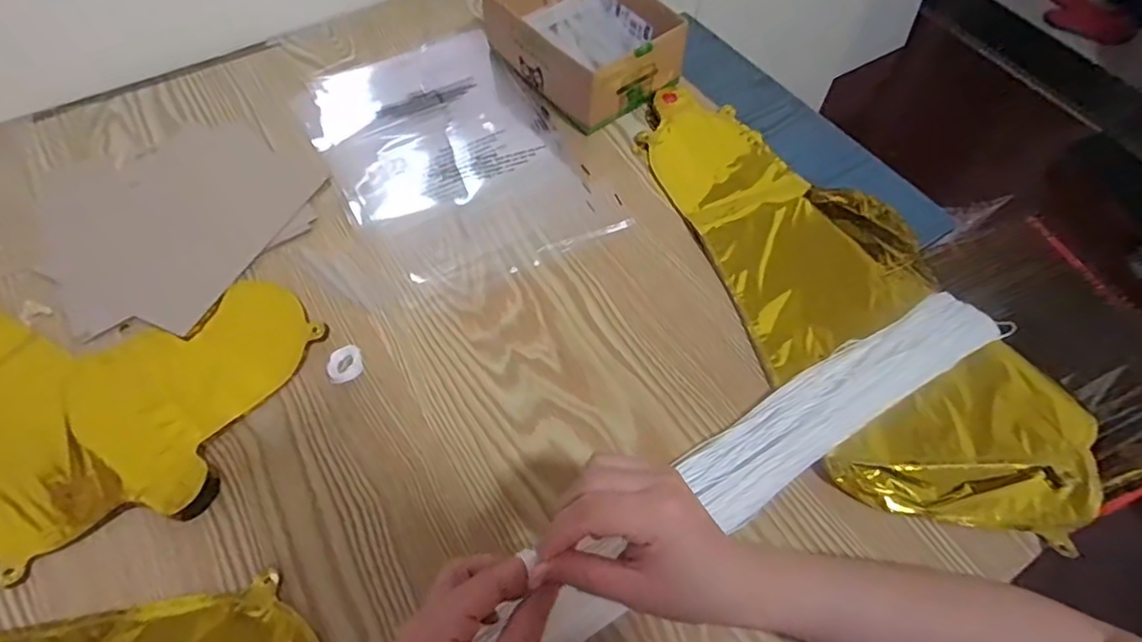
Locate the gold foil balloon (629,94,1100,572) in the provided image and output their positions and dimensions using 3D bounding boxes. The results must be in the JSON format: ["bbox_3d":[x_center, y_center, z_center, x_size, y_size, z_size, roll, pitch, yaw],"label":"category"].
[{"bbox_3d":[0.218,-0.043,0.481,0.195,0.015,0.451,-20,62,-12],"label":"gold foil balloon"}]

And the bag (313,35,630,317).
[{"bbox_3d":[-0.115,-0.165,0.556,0.209,0.007,0.304,-25,63,-14],"label":"bag"}]

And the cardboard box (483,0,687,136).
[{"bbox_3d":[0.011,-0.285,0.590,0.125,0.069,0.186,-32,65,-17],"label":"cardboard box"}]

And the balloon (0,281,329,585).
[{"bbox_3d":[-0.416,0.017,0.446,0.389,0.008,0.231,22,62,12],"label":"balloon"}]

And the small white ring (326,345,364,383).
[{"bbox_3d":[-0.170,0.032,0.440,0.026,0.008,0.028,0,60,0],"label":"small white ring"}]

